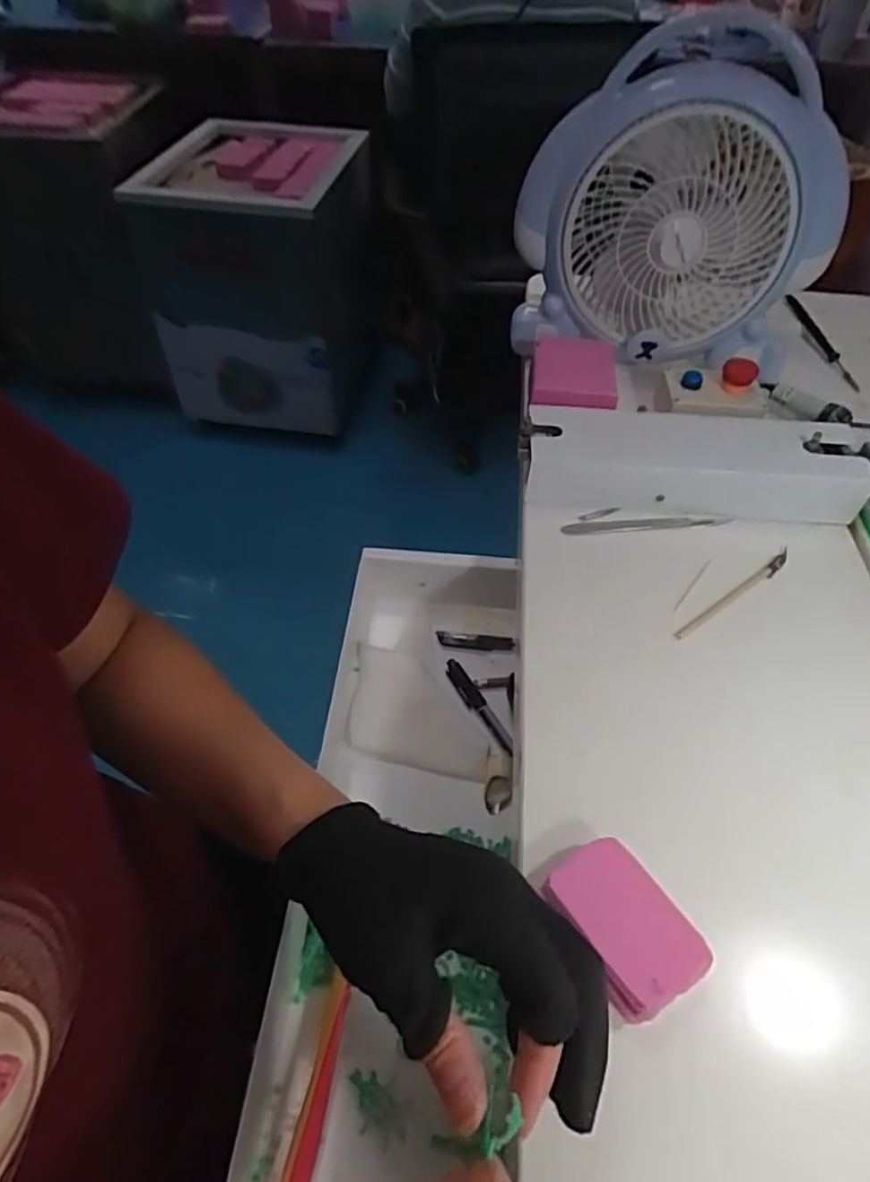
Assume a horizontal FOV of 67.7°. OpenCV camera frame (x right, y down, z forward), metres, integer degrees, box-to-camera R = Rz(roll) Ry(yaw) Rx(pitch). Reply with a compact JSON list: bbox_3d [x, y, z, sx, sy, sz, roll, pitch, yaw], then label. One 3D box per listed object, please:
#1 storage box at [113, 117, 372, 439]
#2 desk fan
[{"bbox_3d":[-0.400,-0.799,1.650,0.485,0.523,0.556,2,50,4],"label":"storage box"},{"bbox_3d":[0.209,-0.330,0.566,0.265,0.220,0.102,8,51,9],"label":"desk fan"}]

